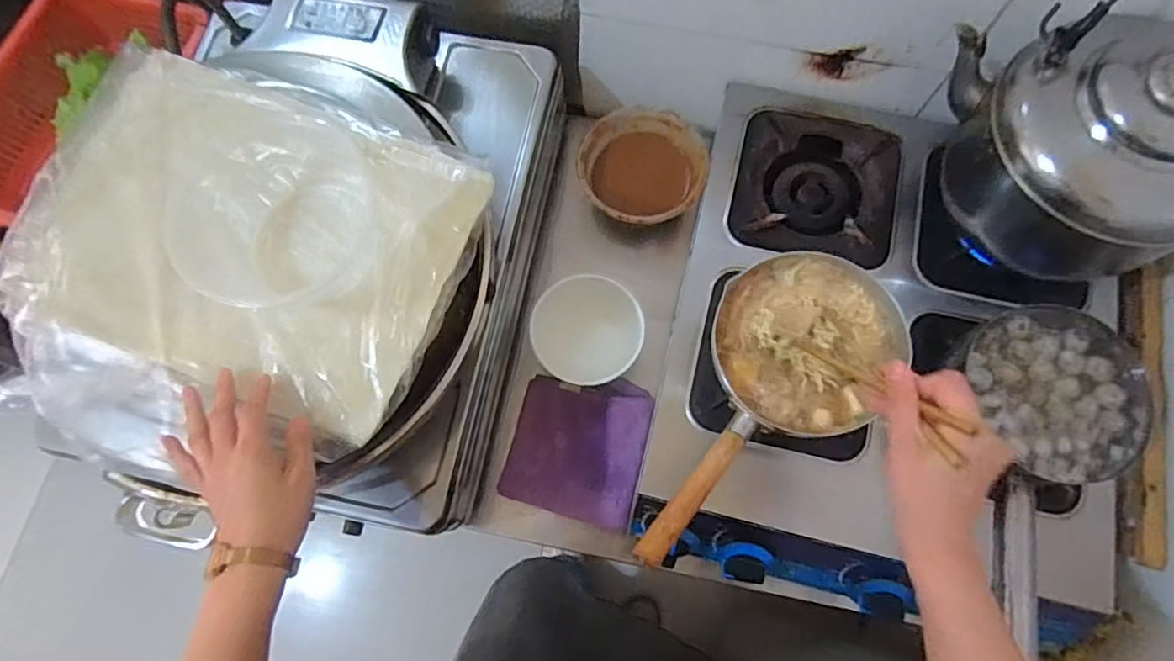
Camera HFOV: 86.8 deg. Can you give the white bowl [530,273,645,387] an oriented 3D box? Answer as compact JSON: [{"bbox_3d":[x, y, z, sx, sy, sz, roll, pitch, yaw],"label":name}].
[{"bbox_3d":[-0.001,-0.001,0.785,0.140,0.050,0.141,0,73,0],"label":"white bowl"}]

